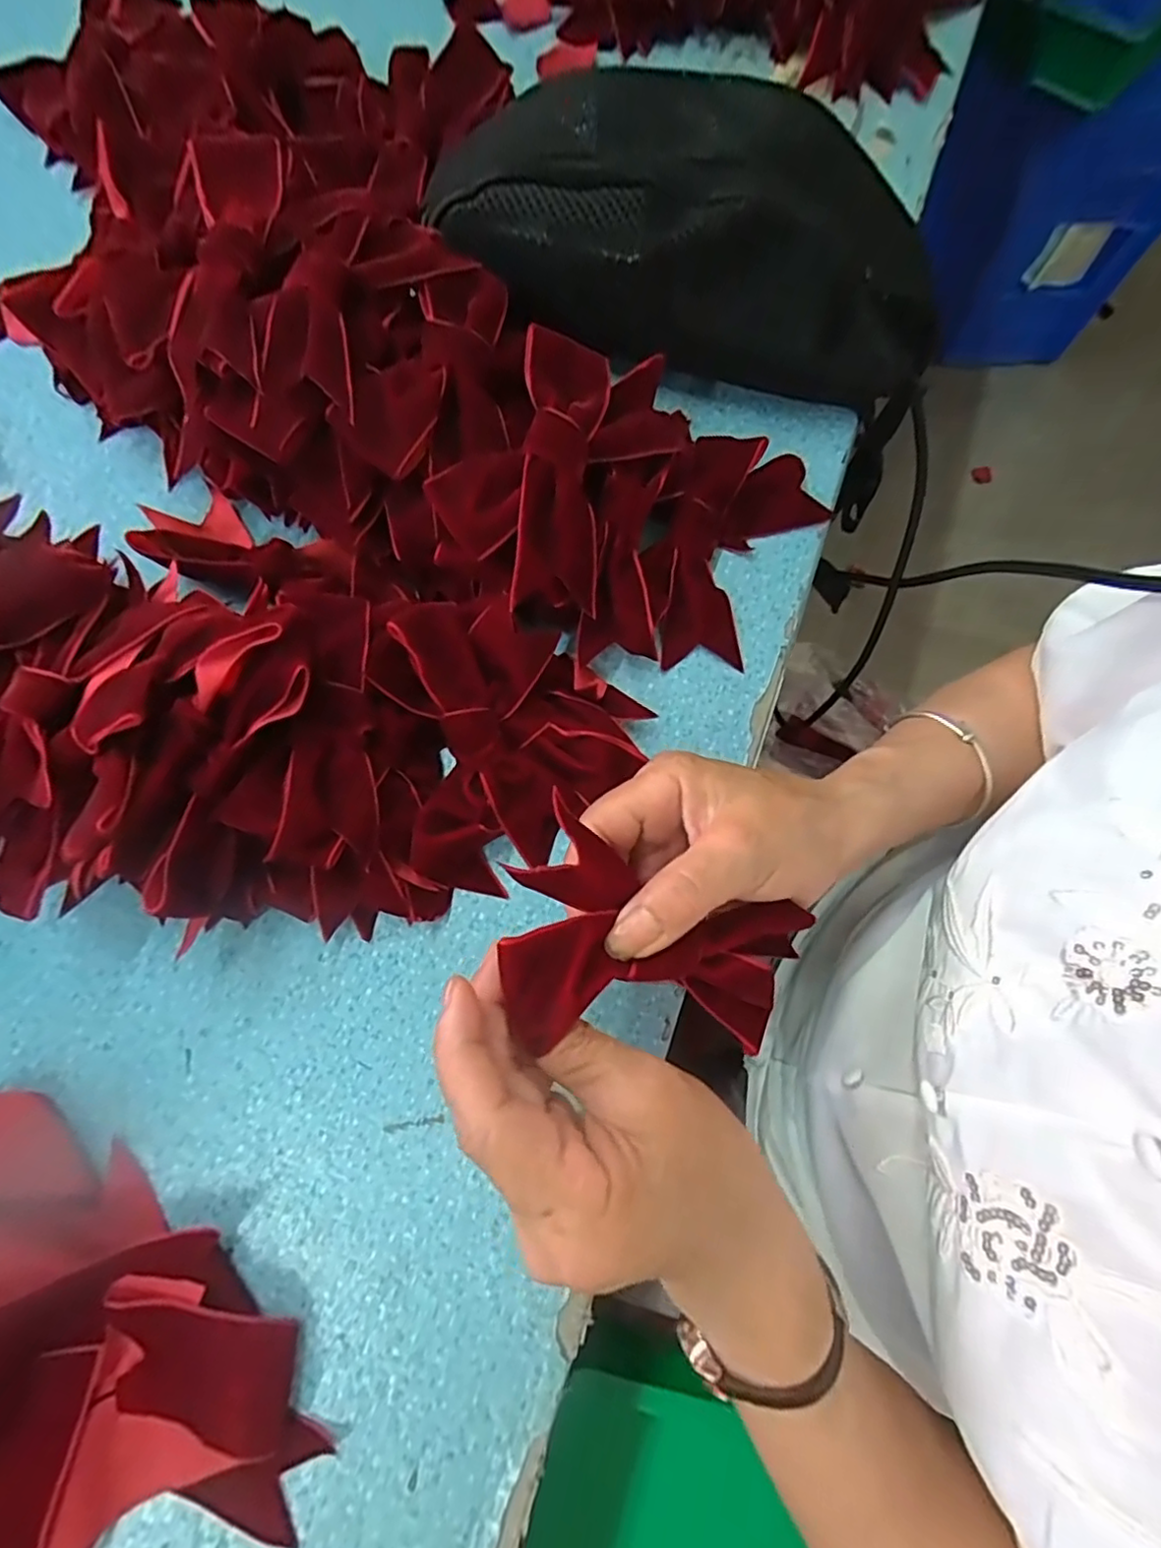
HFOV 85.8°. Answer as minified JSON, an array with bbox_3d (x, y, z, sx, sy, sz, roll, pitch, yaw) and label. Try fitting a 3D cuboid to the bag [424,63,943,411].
[{"bbox_3d":[0.067,-0.300,0.334,0.254,0.084,0.144,12,77,3],"label":"bag"}]

